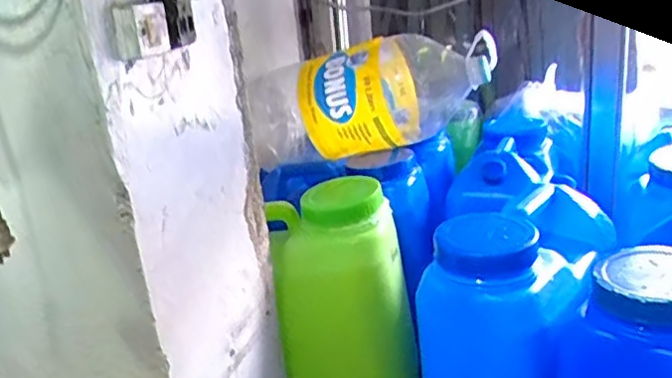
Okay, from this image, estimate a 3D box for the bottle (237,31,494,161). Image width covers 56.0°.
[{"bbox_3d":[0.064,-0.165,1.197,0.443,0.196,0.206,-2,21,7],"label":"bottle"}]

